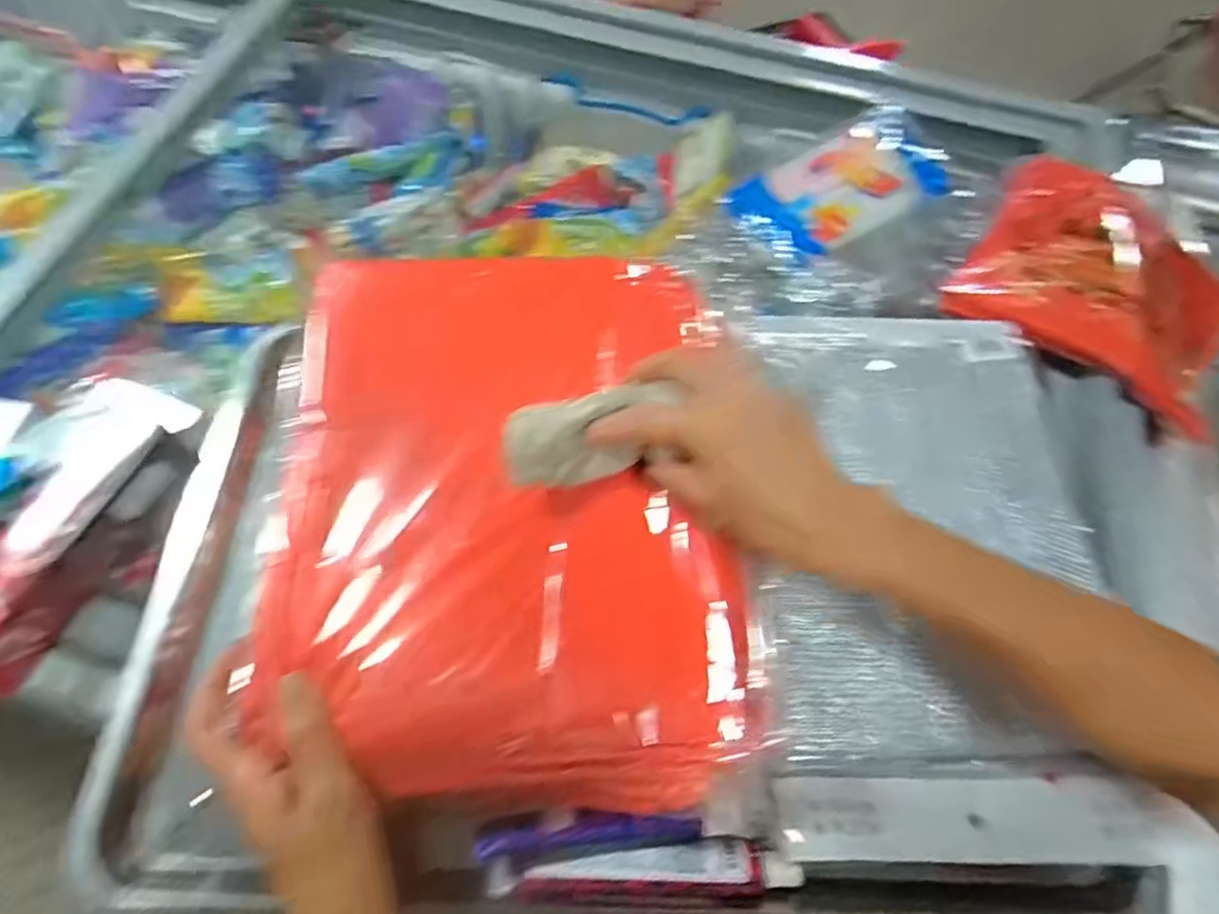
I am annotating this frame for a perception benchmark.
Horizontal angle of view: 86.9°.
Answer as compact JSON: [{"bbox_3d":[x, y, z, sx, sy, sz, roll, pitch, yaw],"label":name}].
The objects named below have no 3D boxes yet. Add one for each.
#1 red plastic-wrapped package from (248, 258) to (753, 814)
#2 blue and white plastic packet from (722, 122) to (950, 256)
[{"bbox_3d":[-0.056,0.021,0.369,0.253,0.029,0.315,0,71,-3],"label":"red plastic-wrapped package"},{"bbox_3d":[0.195,-0.243,0.576,0.172,0.047,0.114,-28,68,-15],"label":"blue and white plastic packet"}]

